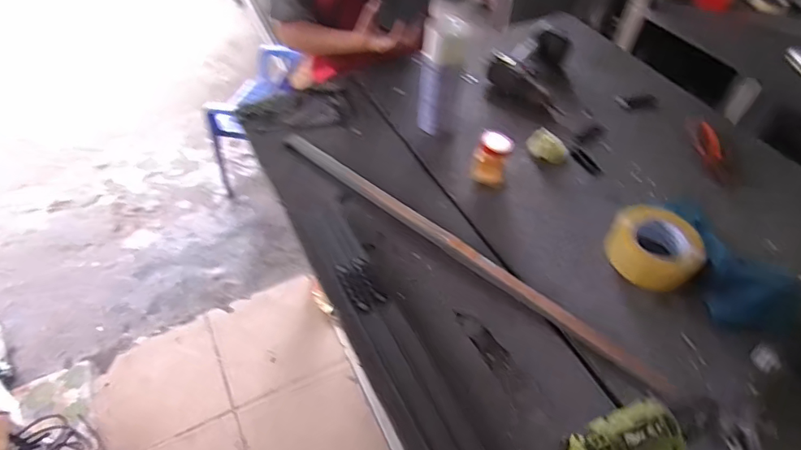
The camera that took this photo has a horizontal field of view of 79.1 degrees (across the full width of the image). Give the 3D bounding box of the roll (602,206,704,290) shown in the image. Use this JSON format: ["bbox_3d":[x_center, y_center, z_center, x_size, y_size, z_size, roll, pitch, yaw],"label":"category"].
[{"bbox_3d":[0.381,0.036,0.733,0.128,0.067,0.108,22,53,16],"label":"roll"}]

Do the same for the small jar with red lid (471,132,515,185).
[{"bbox_3d":[0.153,-0.108,0.813,0.058,0.076,0.049,13,51,10],"label":"small jar with red lid"}]

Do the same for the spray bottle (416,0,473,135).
[{"bbox_3d":[0.074,-0.263,0.854,0.076,0.208,0.055,8,50,6],"label":"spray bottle"}]

